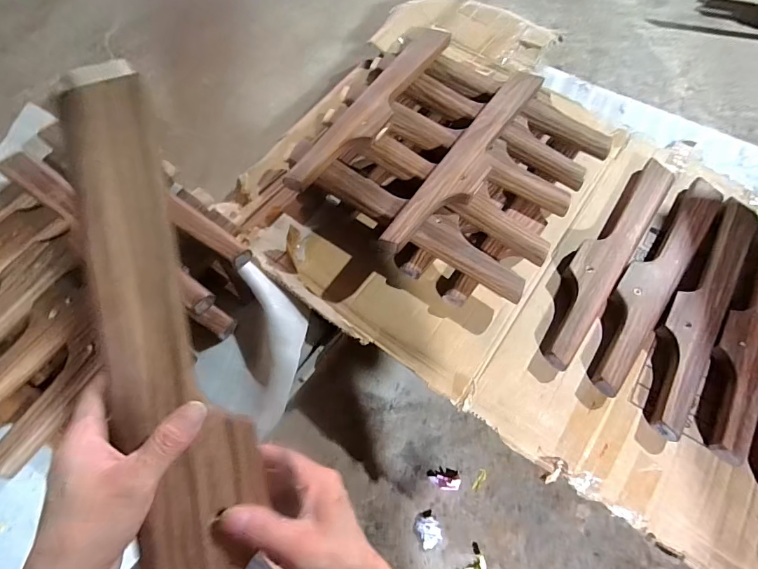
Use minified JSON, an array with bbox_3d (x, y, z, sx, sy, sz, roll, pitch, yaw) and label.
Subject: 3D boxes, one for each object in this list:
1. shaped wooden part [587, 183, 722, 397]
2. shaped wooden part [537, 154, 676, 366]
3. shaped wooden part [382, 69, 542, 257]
[{"bbox_3d":[0.555,-0.020,0.824,0.095,0.041,0.563,38,69,14],"label":"shaped wooden part"},{"bbox_3d":[0.469,-0.068,0.842,0.101,0.041,0.561,37,68,14],"label":"shaped wooden part"},{"bbox_3d":[0.191,-0.261,0.834,0.091,0.031,0.550,32,67,12],"label":"shaped wooden part"}]

